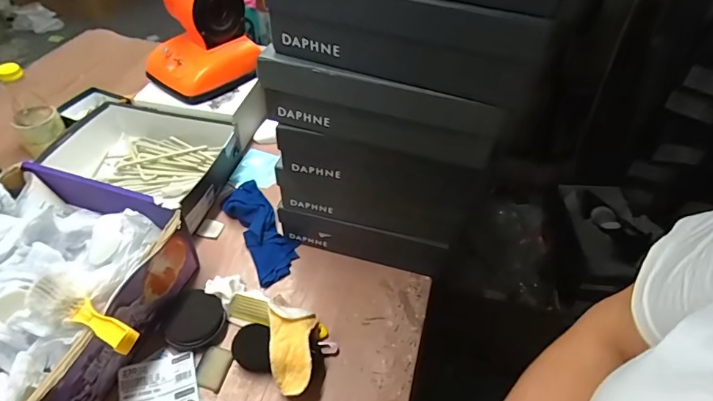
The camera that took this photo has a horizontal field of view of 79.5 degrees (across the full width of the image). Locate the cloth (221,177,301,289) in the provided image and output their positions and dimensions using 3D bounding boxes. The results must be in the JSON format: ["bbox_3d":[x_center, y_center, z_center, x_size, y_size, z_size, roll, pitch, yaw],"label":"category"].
[{"bbox_3d":[-0.186,0.044,0.814,0.090,0.037,0.246,-23,52,-23],"label":"cloth"}]

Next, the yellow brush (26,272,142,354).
[{"bbox_3d":[-0.339,0.137,0.529,0.226,0.034,0.051,13,45,29],"label":"yellow brush"}]

